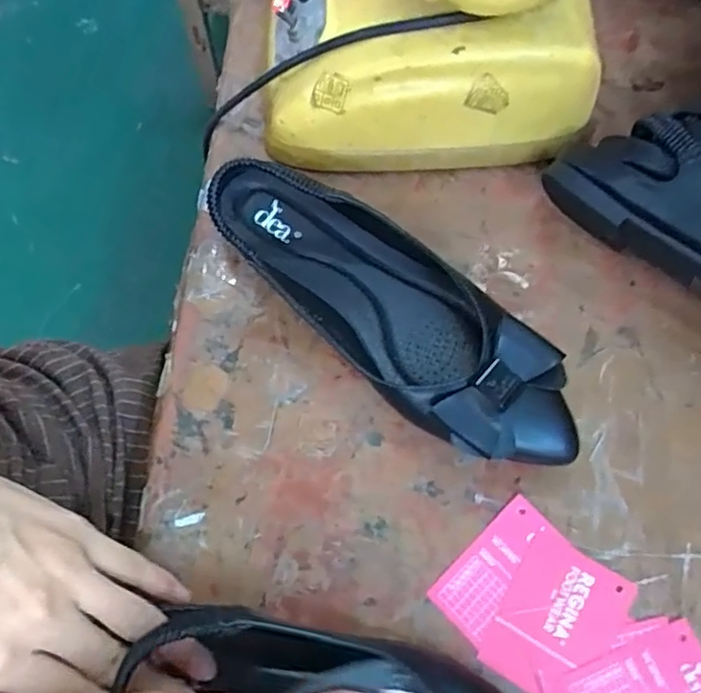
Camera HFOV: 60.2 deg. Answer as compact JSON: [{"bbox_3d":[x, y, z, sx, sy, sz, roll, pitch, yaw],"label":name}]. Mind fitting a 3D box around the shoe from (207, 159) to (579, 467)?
[{"bbox_3d":[0.023,-0.028,0.343,0.242,0.061,0.082,42,75,15],"label":"shoe"}]

